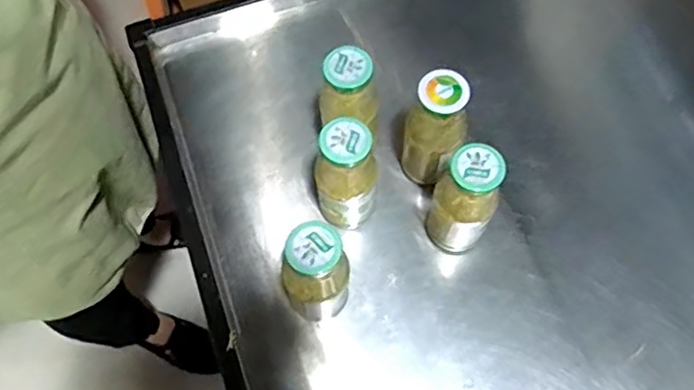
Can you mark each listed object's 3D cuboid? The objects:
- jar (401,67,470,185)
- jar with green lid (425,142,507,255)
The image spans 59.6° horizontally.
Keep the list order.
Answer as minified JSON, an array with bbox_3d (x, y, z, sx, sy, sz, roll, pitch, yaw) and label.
[{"bbox_3d":[0.094,-0.063,0.667,0.060,0.181,0.056,0,68,1],"label":"jar"},{"bbox_3d":[0.120,0.013,0.626,0.058,0.174,0.055,0,68,1],"label":"jar with green lid"}]

